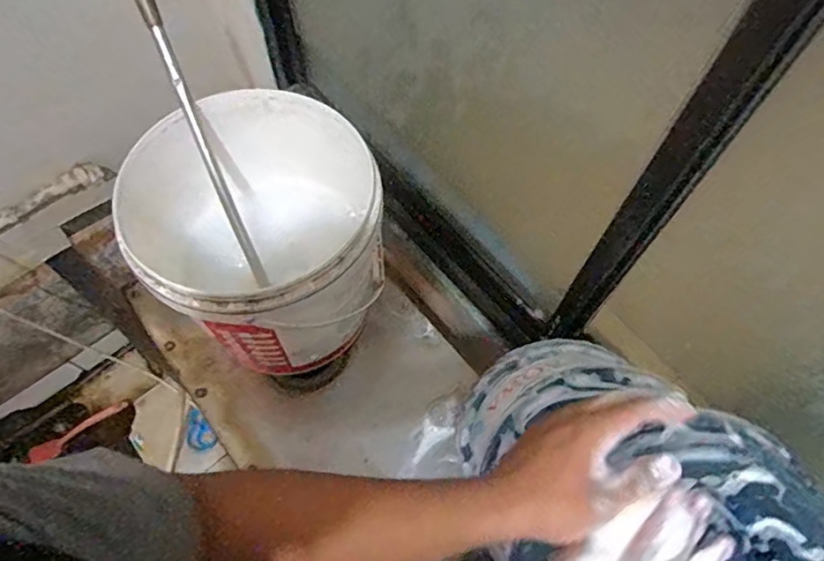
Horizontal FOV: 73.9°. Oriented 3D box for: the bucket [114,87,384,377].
[{"bbox_3d":[-0.195,-0.058,0.770,0.308,0.273,0.310,0,65,-1],"label":"bucket"}]

